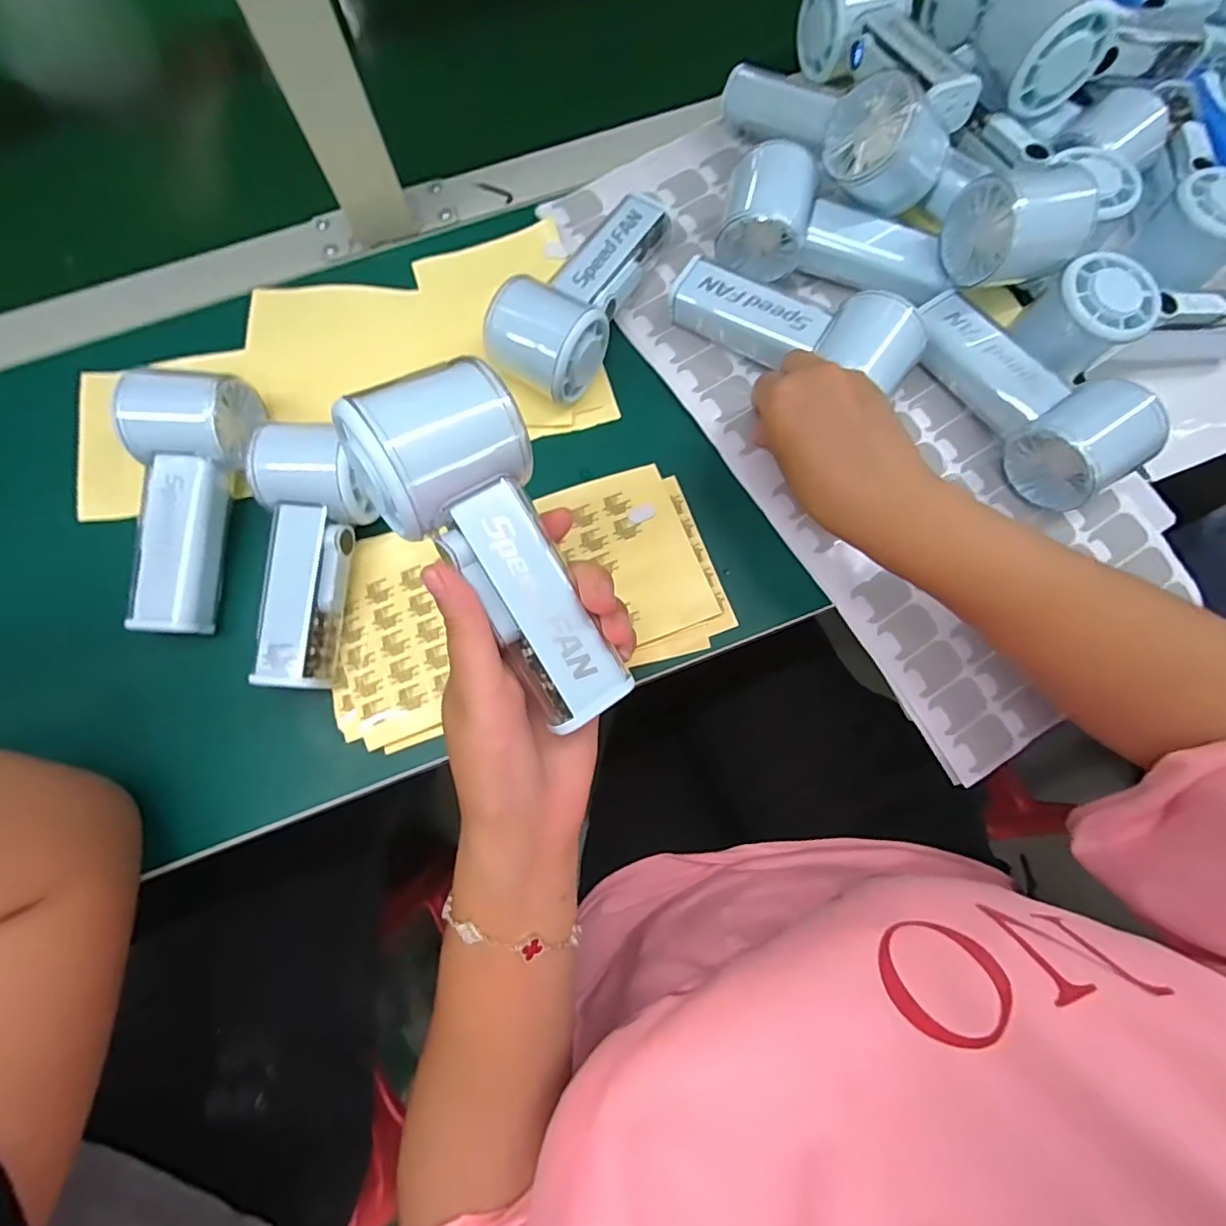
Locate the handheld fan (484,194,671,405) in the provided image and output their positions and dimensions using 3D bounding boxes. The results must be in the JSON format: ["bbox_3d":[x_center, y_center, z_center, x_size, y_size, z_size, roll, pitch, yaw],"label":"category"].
[{"bbox_3d":[-0.019,-0.211,0.367,0.067,0.057,0.162,28,79,7],"label":"handheld fan"}]

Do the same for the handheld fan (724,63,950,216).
[{"bbox_3d":[0.140,-0.314,0.372,0.062,0.068,0.140,-38,65,-7],"label":"handheld fan"}]

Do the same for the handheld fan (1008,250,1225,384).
[{"bbox_3d":[0.338,-0.187,0.361,0.146,0.061,0.057,-15,77,-3],"label":"handheld fan"}]

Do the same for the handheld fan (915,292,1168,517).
[{"bbox_3d":[0.245,-0.135,0.349,0.049,0.063,0.147,-33,79,-6],"label":"handheld fan"}]

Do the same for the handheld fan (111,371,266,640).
[{"bbox_3d":[-0.244,-0.063,0.334,0.059,0.053,0.151,-3,77,0],"label":"handheld fan"}]

